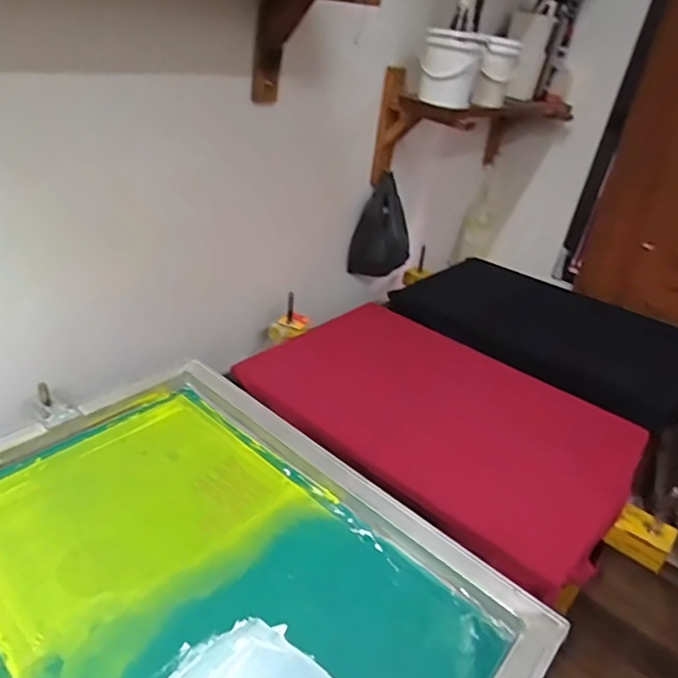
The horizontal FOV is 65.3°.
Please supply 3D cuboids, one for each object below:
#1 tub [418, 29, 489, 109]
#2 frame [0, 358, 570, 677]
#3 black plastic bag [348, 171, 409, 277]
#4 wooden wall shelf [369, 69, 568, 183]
[{"bbox_3d":[0.215,-0.516,1.016,0.116,0.126,0.098,11,31,5],"label":"tub"},{"bbox_3d":[-0.157,0.253,0.583,0.659,0.035,0.464,30,38,32],"label":"frame"},{"bbox_3d":[0.105,-0.253,1.315,0.145,0.268,0.060,12,32,7],"label":"black plastic bag"},{"bbox_3d":[0.343,-0.517,1.319,0.215,0.224,0.648,29,37,30],"label":"wooden wall shelf"}]

